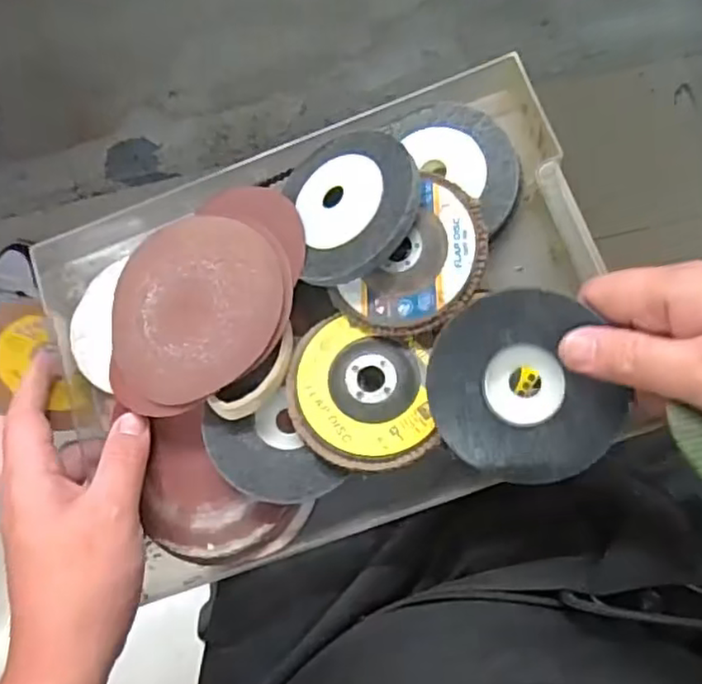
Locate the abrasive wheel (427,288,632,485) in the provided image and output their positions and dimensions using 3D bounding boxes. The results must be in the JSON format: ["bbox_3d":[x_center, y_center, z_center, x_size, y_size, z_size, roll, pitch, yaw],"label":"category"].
[{"bbox_3d":[0.086,0.024,0.331,0.087,0.011,0.095,1,94,17],"label":"abrasive wheel"}]

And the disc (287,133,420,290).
[{"bbox_3d":[-0.003,-0.079,0.381,0.090,0.013,0.085,-9,72,29],"label":"disc"}]

